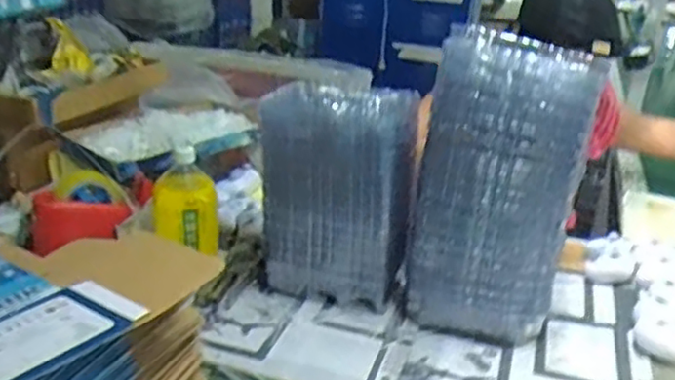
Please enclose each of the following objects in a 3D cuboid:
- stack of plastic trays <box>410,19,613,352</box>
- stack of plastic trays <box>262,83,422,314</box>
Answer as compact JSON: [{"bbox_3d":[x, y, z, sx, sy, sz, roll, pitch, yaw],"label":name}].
[{"bbox_3d":[0.218,0.012,0.912,0.200,0.411,0.132,12,25,18],"label":"stack of plastic trays"},{"bbox_3d":[-0.001,0.021,0.997,0.215,0.323,0.148,7,24,9],"label":"stack of plastic trays"}]

